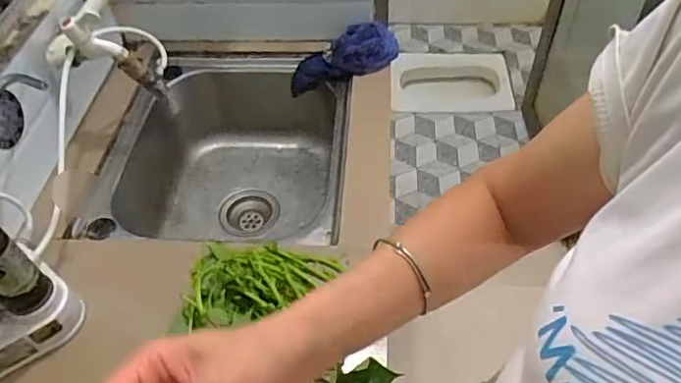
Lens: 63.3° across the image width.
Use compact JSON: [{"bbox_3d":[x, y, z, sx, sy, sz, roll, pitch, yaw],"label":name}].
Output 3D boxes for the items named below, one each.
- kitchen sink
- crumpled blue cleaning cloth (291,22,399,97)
[{"bbox_3d":[-0.183,-0.030,0.959,0.388,0.211,0.387,3,49,5],"label":"kitchen sink"},{"bbox_3d":[0.000,-0.228,0.961,0.196,0.071,0.047,-21,47,14],"label":"crumpled blue cleaning cloth"}]

